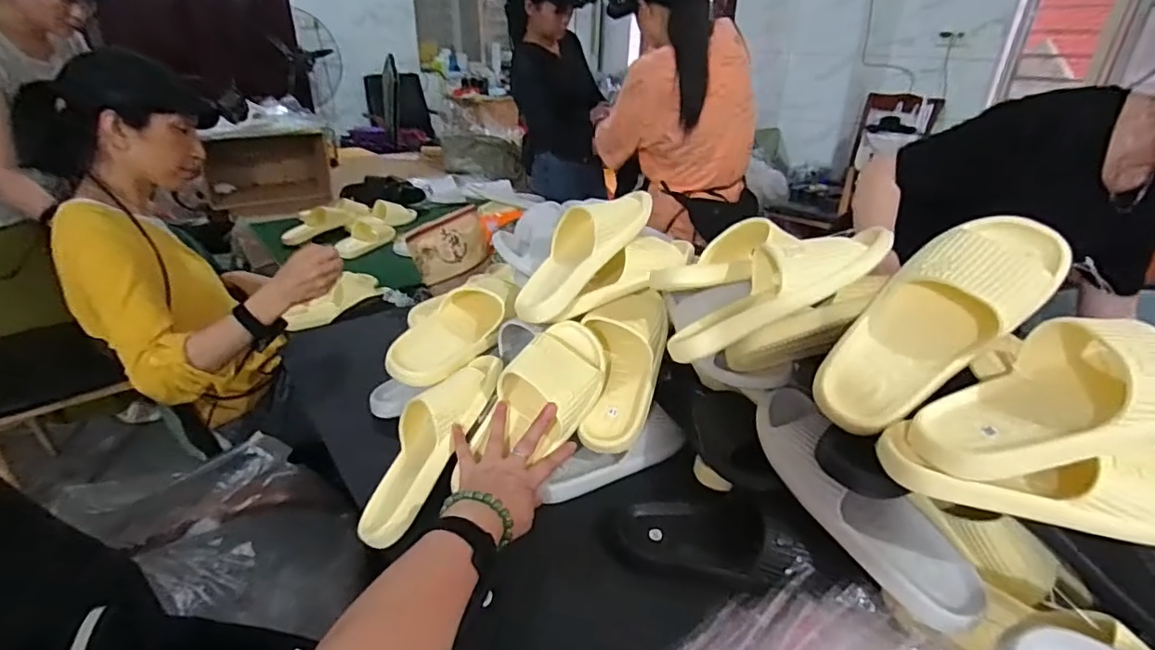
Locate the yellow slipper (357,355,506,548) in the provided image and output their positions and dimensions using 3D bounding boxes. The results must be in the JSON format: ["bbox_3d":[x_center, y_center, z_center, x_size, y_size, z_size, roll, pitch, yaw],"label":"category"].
[{"bbox_3d":[-0.174,0.131,0.645,0.084,0.069,0.245,18,65,27],"label":"yellow slipper"}]

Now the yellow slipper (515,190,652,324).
[{"bbox_3d":[0.006,-0.103,0.725,0.237,0.077,0.086,-47,44,-9],"label":"yellow slipper"}]

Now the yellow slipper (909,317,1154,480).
[{"bbox_3d":[0.389,0.052,0.446,0.223,0.090,0.108,-12,60,-7],"label":"yellow slipper"}]

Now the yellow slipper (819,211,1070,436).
[{"bbox_3d":[0.327,-0.006,0.505,0.250,0.075,0.094,-45,34,5],"label":"yellow slipper"}]

